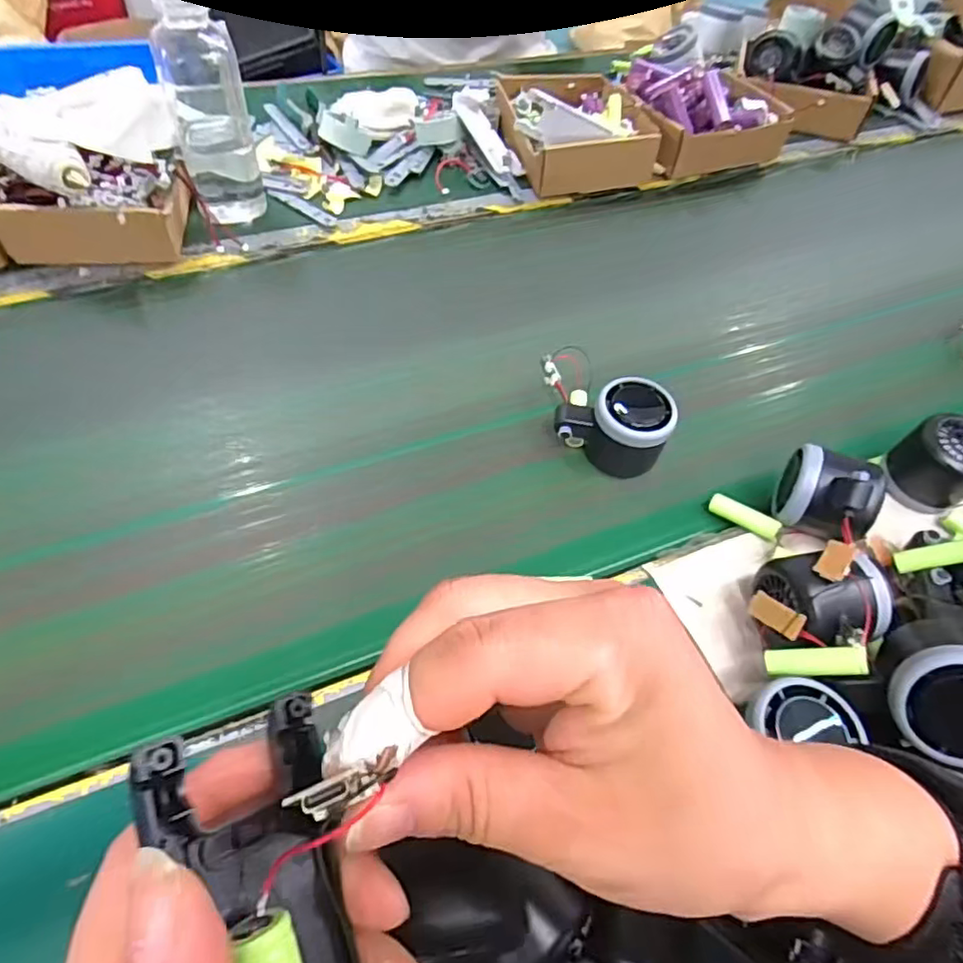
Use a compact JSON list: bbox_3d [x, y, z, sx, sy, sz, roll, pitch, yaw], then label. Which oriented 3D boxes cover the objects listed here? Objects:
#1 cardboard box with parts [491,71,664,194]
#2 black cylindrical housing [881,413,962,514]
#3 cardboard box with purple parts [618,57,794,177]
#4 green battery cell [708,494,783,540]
[{"bbox_3d":[0.098,-0.398,0.687,0.151,0.071,0.163,-14,58,-15],"label":"cardboard box with parts"},{"bbox_3d":[0.335,-0.014,0.453,0.052,0.051,0.055,3,55,-4],"label":"black cylindrical housing"},{"bbox_3d":[0.250,-0.429,0.714,0.167,0.069,0.139,-15,59,-16],"label":"cardboard box with purple parts"},{"bbox_3d":[0.188,0.024,0.444,0.051,0.010,0.014,30,58,34],"label":"green battery cell"}]

